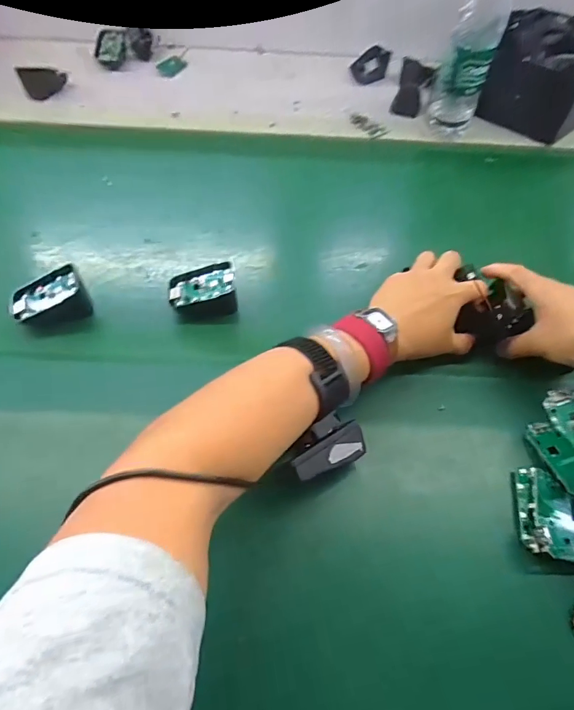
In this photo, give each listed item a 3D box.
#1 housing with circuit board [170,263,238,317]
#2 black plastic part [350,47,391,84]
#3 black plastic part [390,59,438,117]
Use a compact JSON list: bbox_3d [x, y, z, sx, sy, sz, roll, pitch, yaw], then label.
[{"bbox_3d":[-0.084,-0.063,0.431,0.068,0.035,0.050,-4,57,-8],"label":"housing with circuit board"},{"bbox_3d":[0.143,-0.490,0.729,0.065,0.010,0.055,-17,89,12],"label":"black plastic part"},{"bbox_3d":[0.200,-0.422,0.688,0.054,0.020,0.128,17,71,9],"label":"black plastic part"}]

